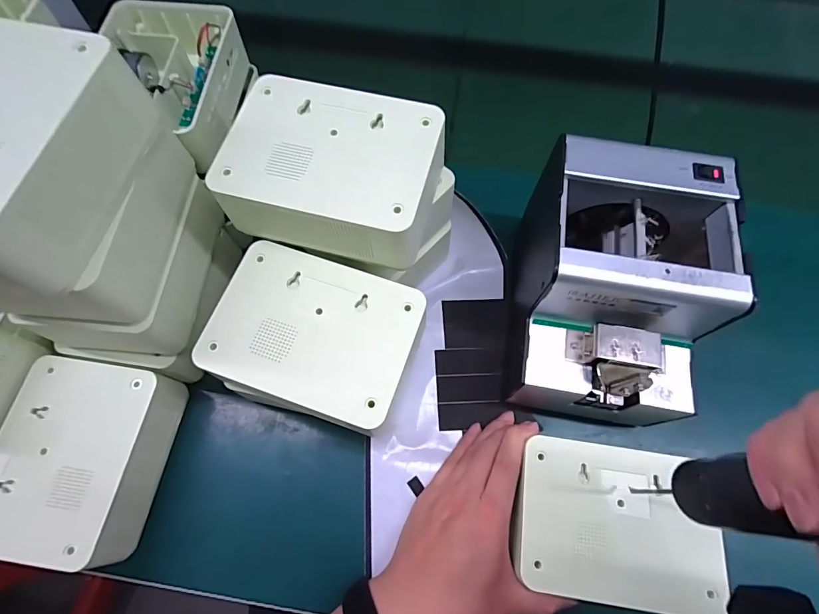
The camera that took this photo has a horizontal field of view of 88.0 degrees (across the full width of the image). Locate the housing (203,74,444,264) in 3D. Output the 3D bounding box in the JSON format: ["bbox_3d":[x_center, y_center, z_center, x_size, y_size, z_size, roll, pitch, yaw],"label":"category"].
[{"bbox_3d":[-0.053,-0.091,0.295,0.140,0.047,0.111,16,67,6],"label":"housing"}]

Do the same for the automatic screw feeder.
[{"bbox_3d":[0.158,-0.009,0.344,0.121,0.149,0.173,10,67,4],"label":"automatic screw feeder"}]

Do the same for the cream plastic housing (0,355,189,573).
[{"bbox_3d":[-0.256,0.119,0.336,0.100,0.068,0.137,8,66,3],"label":"cream plastic housing"}]

